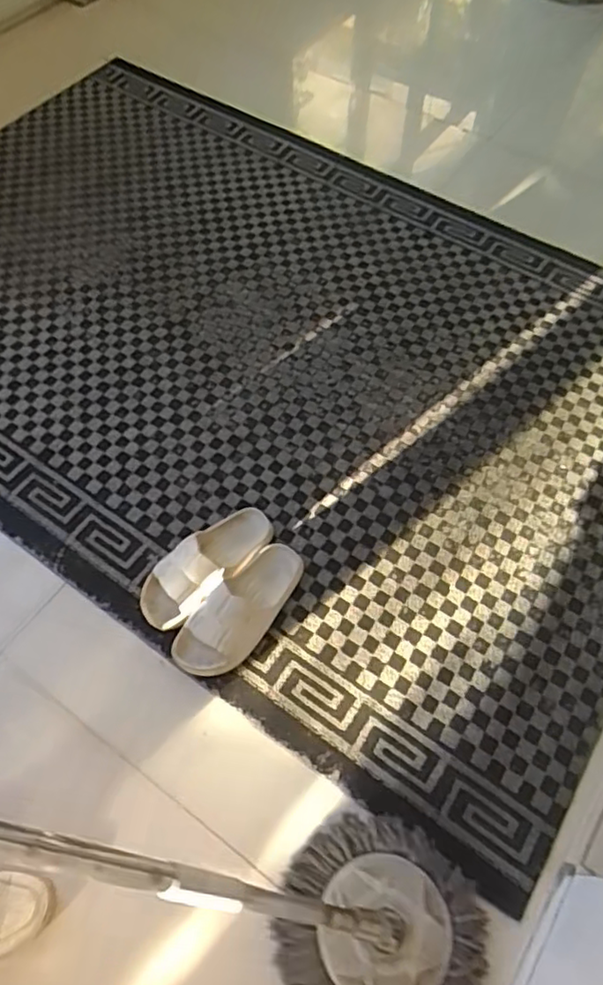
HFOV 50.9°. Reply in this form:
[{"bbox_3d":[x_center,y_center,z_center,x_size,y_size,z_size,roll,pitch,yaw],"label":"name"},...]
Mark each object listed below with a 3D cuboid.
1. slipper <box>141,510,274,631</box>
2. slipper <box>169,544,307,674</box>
[{"bbox_3d":[-0.145,0.105,0.980,0.096,0.062,0.238,38,66,19],"label":"slipper"},{"bbox_3d":[-0.085,0.168,0.942,0.106,0.059,0.238,31,63,16],"label":"slipper"}]

